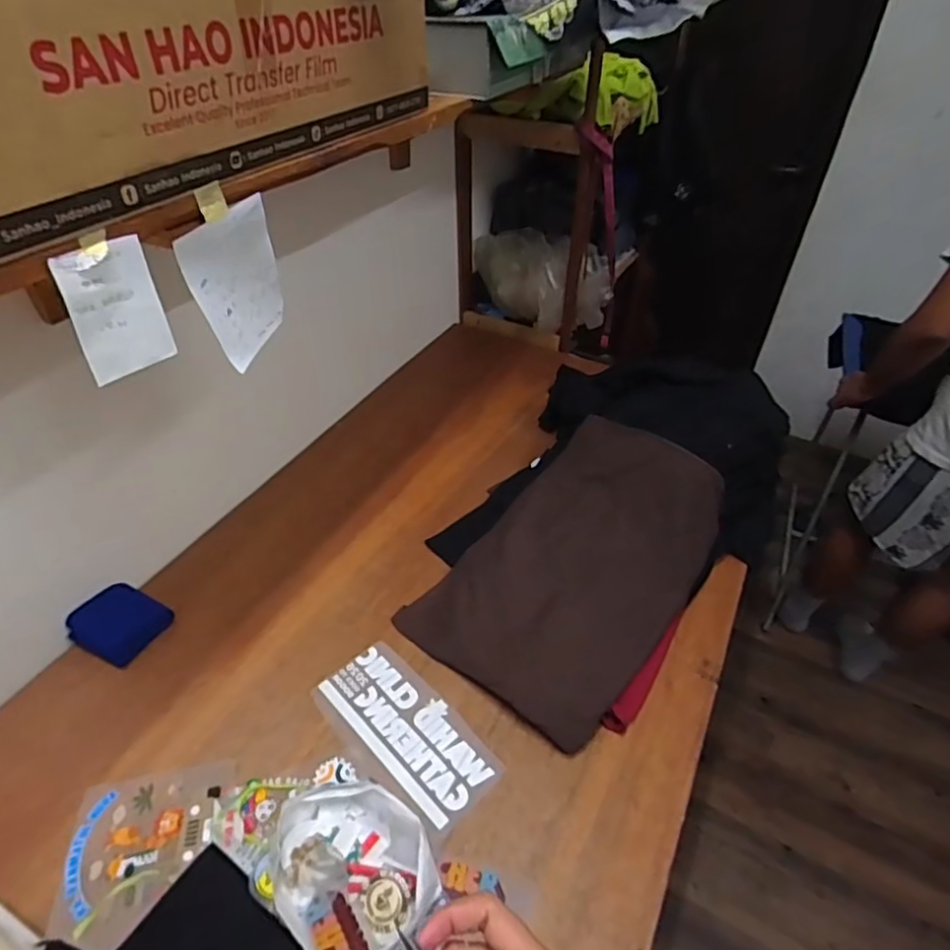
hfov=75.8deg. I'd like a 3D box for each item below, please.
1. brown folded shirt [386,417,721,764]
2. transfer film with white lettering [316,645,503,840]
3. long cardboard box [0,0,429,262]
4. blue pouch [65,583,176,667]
[{"bbox_3d":[0.164,0.138,1.005,0.348,0.106,0.518,29,69,29],"label":"brown folded shirt"},{"bbox_3d":[-0.102,0.359,0.862,0.136,0.010,0.276,-31,53,-32],"label":"transfer film with white lettering"},{"bbox_3d":[-0.326,-0.405,0.602,0.286,0.157,0.617,20,45,16],"label":"long cardboard box"},{"bbox_3d":[-0.564,0.233,0.969,0.120,0.041,0.115,20,44,20],"label":"blue pouch"}]

